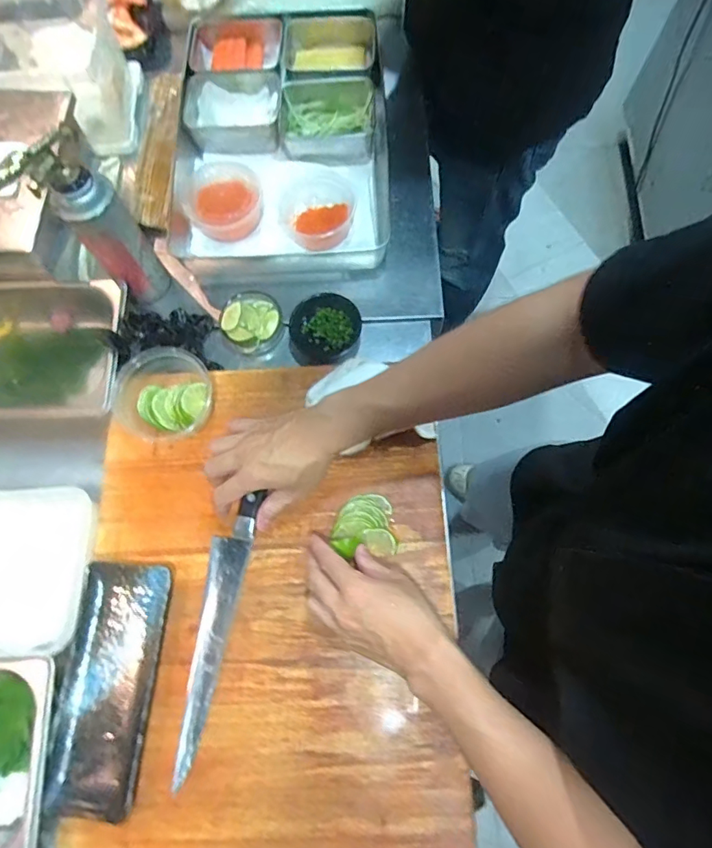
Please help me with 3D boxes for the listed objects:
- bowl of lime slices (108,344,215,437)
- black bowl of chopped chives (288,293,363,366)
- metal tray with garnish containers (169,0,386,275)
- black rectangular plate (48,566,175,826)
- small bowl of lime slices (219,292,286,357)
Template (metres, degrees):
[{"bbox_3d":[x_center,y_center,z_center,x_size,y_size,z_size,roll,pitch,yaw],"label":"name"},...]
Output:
[{"bbox_3d":[-0.216,-0.040,0.546,0.099,0.065,0.096,0,72,0],"label":"bowl of lime slices"},{"bbox_3d":[-0.039,-0.119,0.618,0.088,0.032,0.088,0,72,0],"label":"black bowl of chopped chives"},{"bbox_3d":[-0.104,-0.418,0.700,0.299,0.058,0.424,-2,72,1],"label":"metal tray with garnish containers"},{"bbox_3d":[-0.243,0.247,0.473,0.089,0.025,0.213,4,72,2],"label":"black rectangular plate"},{"bbox_3d":[-0.135,-0.132,0.639,0.078,0.048,0.077,-1,72,2],"label":"small bowl of lime slices"}]

